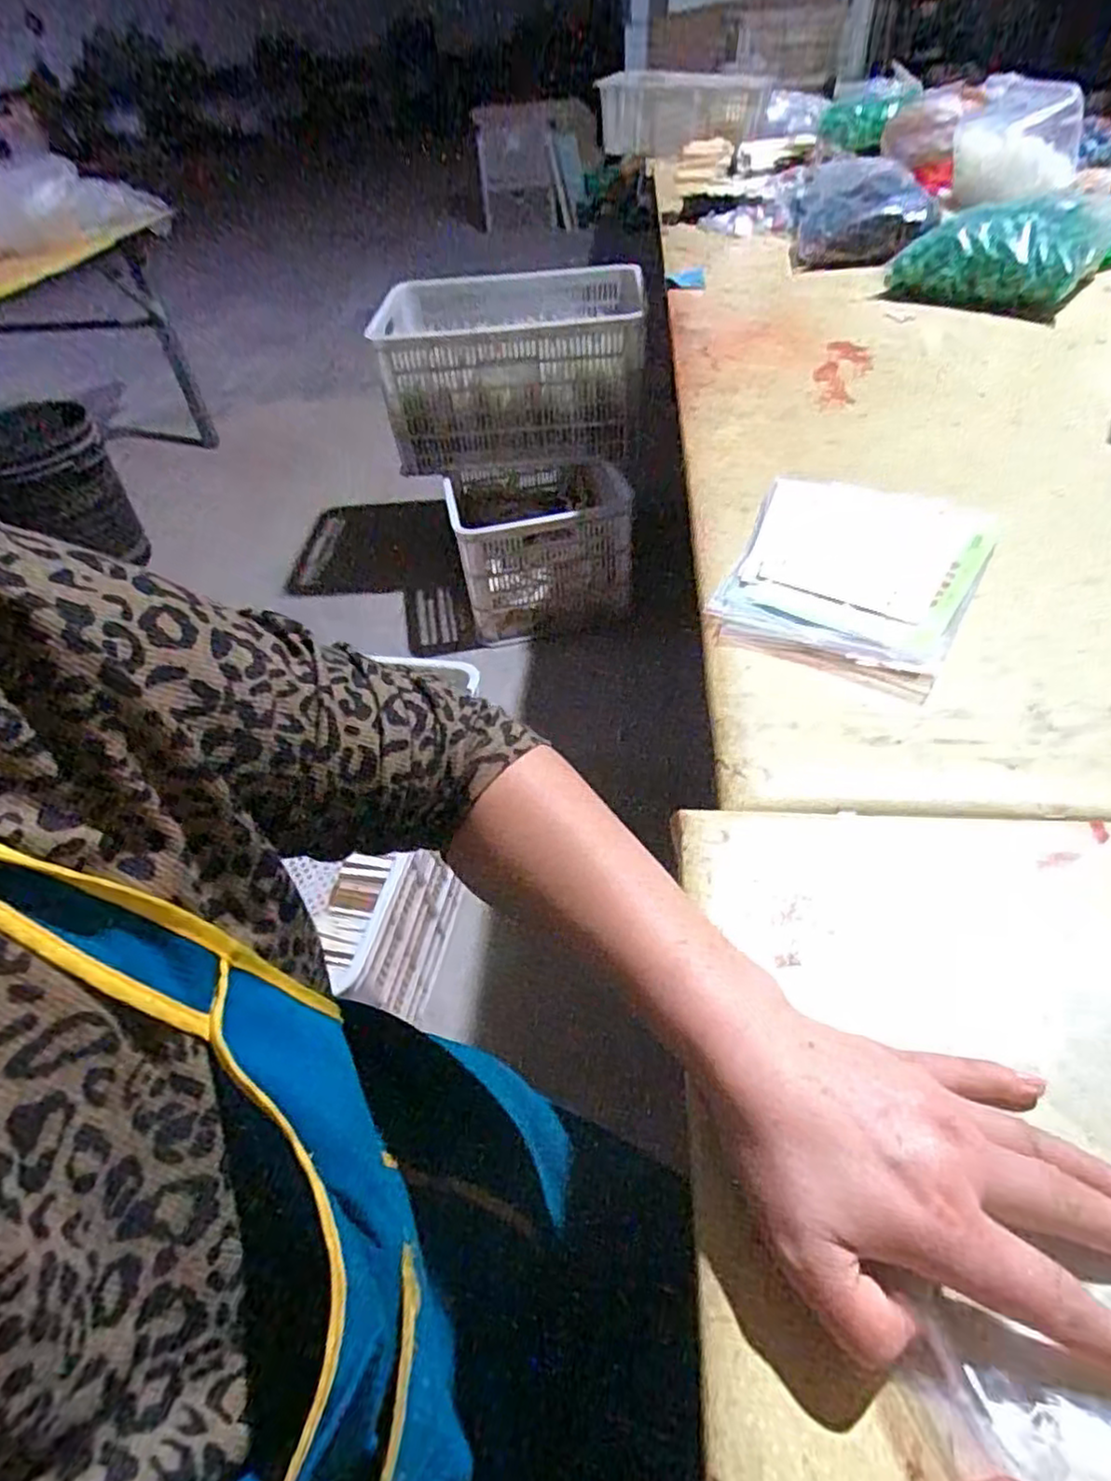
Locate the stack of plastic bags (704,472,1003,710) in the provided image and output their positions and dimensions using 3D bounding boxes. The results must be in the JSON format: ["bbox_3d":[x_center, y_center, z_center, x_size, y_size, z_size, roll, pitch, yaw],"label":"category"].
[{"bbox_3d":[0.251,-0.149,0.596,0.186,0.022,0.262,21,52,24],"label":"stack of plastic bags"}]

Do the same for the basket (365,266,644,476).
[{"bbox_3d":[-0.104,-0.887,1.705,0.601,0.344,0.389,0,47,6],"label":"basket"}]

